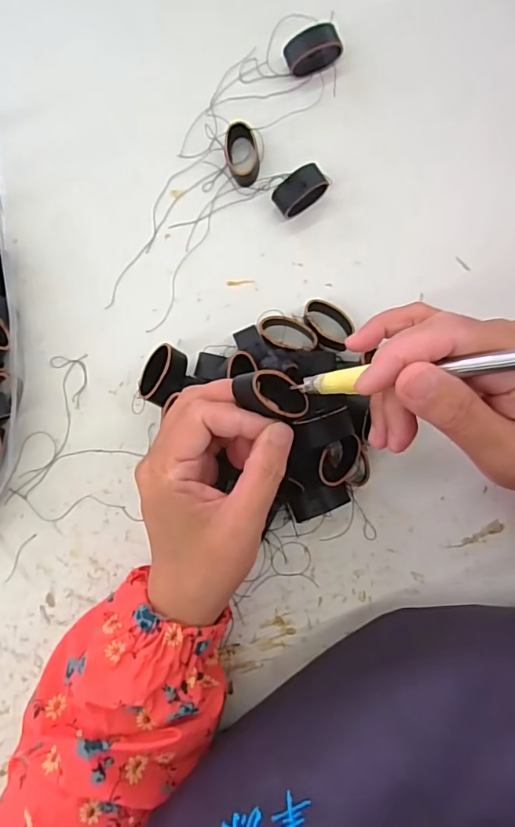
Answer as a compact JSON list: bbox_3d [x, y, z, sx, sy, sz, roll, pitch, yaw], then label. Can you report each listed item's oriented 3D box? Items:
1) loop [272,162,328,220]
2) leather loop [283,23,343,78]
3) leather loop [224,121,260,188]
[{"bbox_3d":[0.030,-0.154,0.350,0.037,0.020,0.021,-33,84,2],"label":"loop"},{"bbox_3d":[0.040,-0.262,0.361,0.039,0.011,0.027,-21,85,3],"label":"leather loop"},{"bbox_3d":[-0.011,-0.187,0.362,0.024,0.013,0.040,-9,86,4],"label":"leather loop"}]

